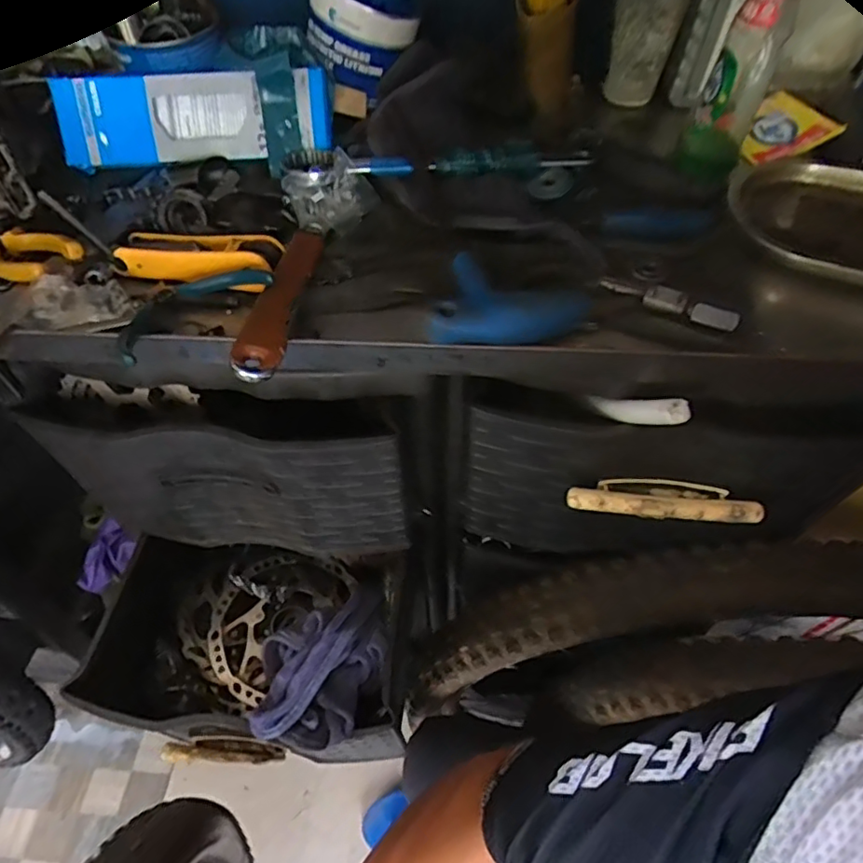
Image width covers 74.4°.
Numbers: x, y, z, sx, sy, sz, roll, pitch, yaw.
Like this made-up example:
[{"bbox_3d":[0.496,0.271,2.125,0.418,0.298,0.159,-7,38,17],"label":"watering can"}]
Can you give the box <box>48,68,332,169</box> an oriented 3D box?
[{"bbox_3d":[-0.203,-0.268,0.490,0.230,0.076,0.032,3,18,2],"label":"box"}]

